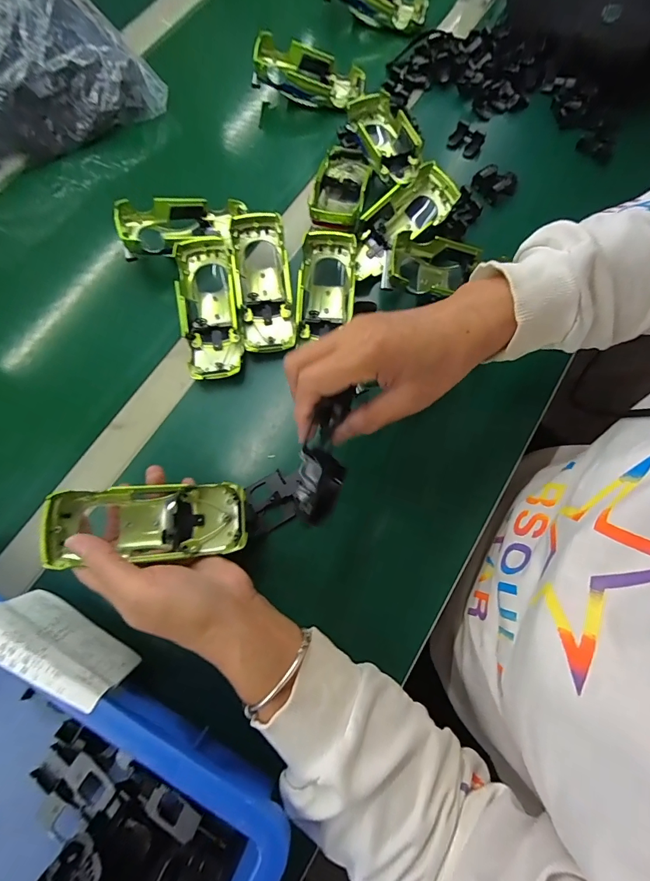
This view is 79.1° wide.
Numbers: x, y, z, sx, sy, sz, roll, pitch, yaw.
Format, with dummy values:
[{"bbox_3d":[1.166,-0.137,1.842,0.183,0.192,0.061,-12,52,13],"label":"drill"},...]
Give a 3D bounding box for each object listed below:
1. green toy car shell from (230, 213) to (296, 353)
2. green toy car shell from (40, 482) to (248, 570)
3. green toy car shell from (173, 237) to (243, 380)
[{"bbox_3d":[-0.060,-0.152,0.392,0.051,0.033,0.132,-8,88,-2],"label":"green toy car shell"},{"bbox_3d":[-0.126,0.060,0.291,0.131,0.035,0.055,3,74,-13],"label":"green toy car shell"},{"bbox_3d":[-0.112,-0.126,0.387,0.053,0.033,0.133,-9,87,-2],"label":"green toy car shell"}]

